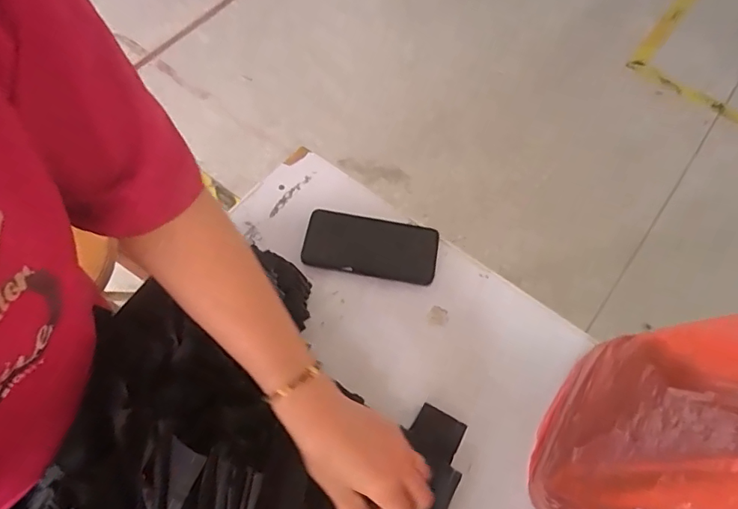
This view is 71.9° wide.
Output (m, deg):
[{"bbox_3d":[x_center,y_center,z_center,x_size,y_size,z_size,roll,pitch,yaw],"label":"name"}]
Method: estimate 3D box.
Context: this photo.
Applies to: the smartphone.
[{"bbox_3d":[0.002,-0.010,0.634,0.164,0.011,0.077,9,62,5],"label":"smartphone"}]

